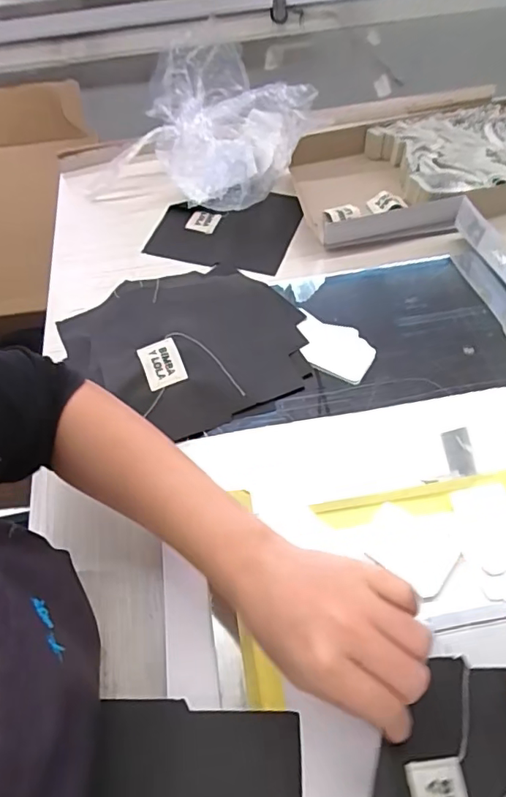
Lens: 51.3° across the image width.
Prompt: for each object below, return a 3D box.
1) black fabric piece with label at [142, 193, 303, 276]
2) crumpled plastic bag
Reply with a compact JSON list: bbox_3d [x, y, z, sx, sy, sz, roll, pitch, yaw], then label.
[{"bbox_3d":[-0.031,-0.208,0.629,0.158,0.018,0.134,14,62,10],"label":"black fabric piece with label"},{"bbox_3d":[-0.040,-0.327,0.650,0.165,0.114,0.251,-30,59,-15],"label":"crumpled plastic bag"}]

